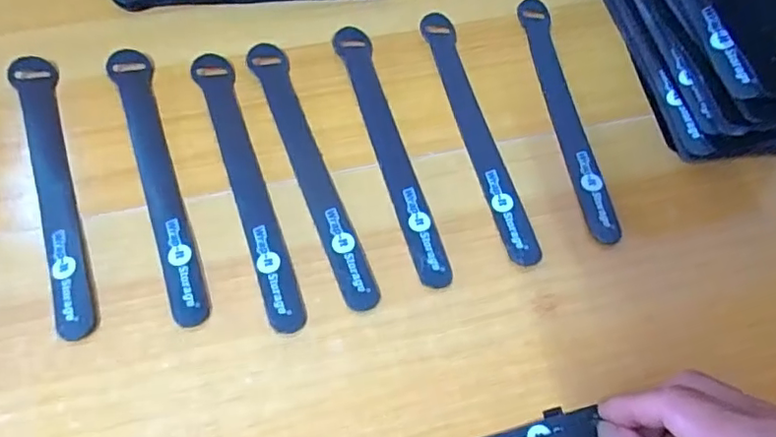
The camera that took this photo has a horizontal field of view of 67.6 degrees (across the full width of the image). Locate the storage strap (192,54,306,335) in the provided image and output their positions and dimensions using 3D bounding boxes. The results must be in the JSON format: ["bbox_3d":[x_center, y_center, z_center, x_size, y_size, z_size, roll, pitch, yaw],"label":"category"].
[{"bbox_3d":[-0.087,-0.024,0.352,0.024,0.006,0.198,-16,64,-12],"label":"storage strap"}]

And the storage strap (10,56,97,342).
[{"bbox_3d":[-0.199,-0.021,0.343,0.023,0.006,0.200,-17,64,-12],"label":"storage strap"}]

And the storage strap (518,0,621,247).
[{"bbox_3d":[0.119,-0.073,0.388,0.021,0.011,0.194,-9,61,1],"label":"storage strap"}]

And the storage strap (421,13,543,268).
[{"bbox_3d":[0.058,-0.060,0.380,0.021,0.007,0.196,-11,63,-9],"label":"storage strap"}]

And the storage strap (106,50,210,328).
[{"bbox_3d":[-0.141,-0.026,0.351,0.024,0.010,0.197,-16,63,-14],"label":"storage strap"}]

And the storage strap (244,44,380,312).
[{"bbox_3d":[-0.049,-0.034,0.359,0.024,0.007,0.197,-17,64,-12],"label":"storage strap"}]

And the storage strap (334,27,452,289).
[{"bbox_3d":[0.000,-0.047,0.369,0.024,0.008,0.195,-13,64,-10],"label":"storage strap"}]

